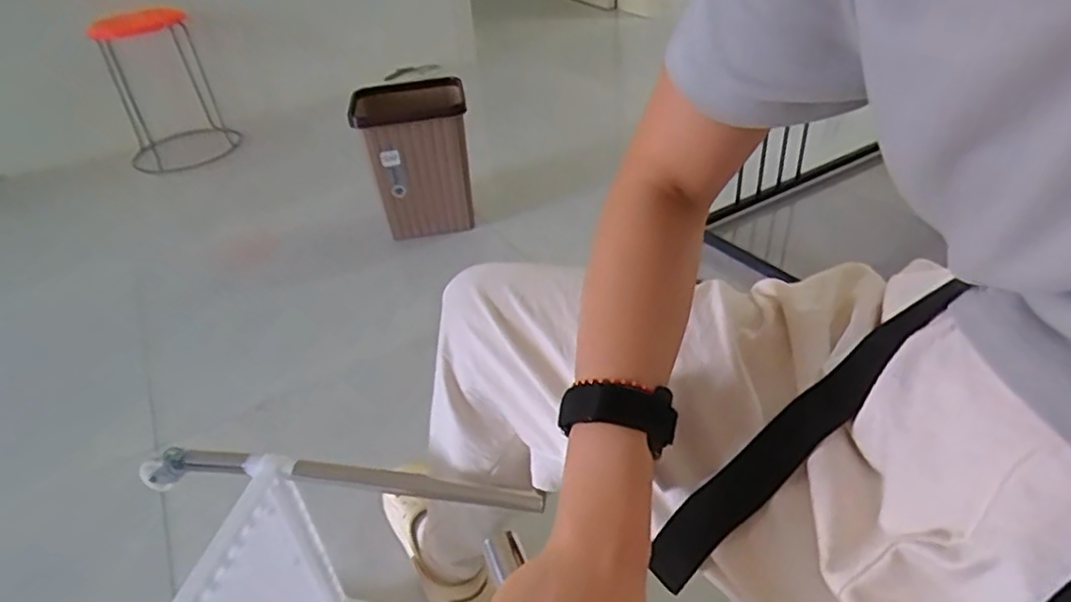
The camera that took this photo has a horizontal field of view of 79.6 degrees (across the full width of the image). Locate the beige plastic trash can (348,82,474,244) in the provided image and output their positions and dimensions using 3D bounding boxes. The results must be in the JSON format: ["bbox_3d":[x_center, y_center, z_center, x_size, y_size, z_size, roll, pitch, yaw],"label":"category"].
[{"bbox_3d":[-0.279,-0.325,1.547,0.253,0.323,0.187,-10,36,-7],"label":"beige plastic trash can"}]

